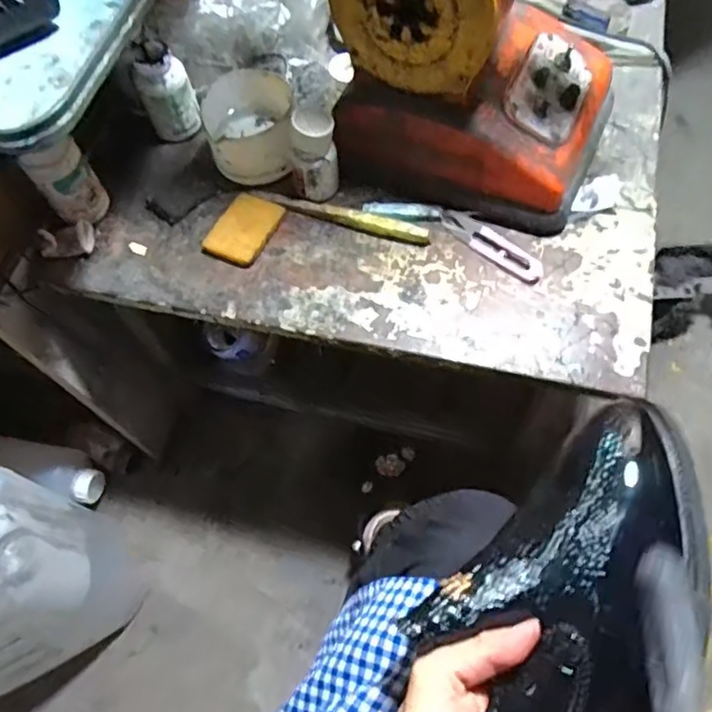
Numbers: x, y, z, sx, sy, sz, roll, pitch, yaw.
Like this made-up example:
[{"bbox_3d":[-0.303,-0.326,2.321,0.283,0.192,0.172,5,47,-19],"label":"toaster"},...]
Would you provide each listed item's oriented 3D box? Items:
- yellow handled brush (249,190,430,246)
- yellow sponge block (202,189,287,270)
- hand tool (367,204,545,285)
[{"bbox_3d":[-0.016,-0.134,0.559,0.175,0.012,0.019,17,67,11],"label":"yellow handled brush"},{"bbox_3d":[-0.104,-0.121,0.558,0.054,0.012,0.074,23,68,14],"label":"yellow sponge block"},{"bbox_3d":[0.093,-0.116,0.547,0.169,0.007,0.042,27,69,15],"label":"hand tool"}]

